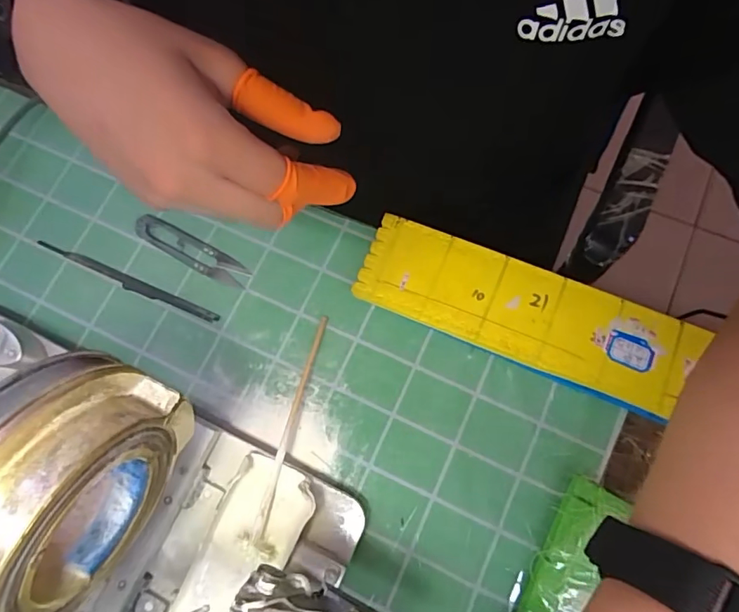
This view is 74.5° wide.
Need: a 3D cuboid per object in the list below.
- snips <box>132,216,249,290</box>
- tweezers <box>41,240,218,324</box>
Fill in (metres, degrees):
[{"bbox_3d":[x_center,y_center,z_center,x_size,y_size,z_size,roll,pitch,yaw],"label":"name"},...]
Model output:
[{"bbox_3d":[-0.141,-0.044,0.384,0.098,0.008,0.023,27,78,10],"label":"snips"},{"bbox_3d":[-0.192,-0.020,0.381,0.160,0.012,0.010,23,77,9],"label":"tweezers"}]

